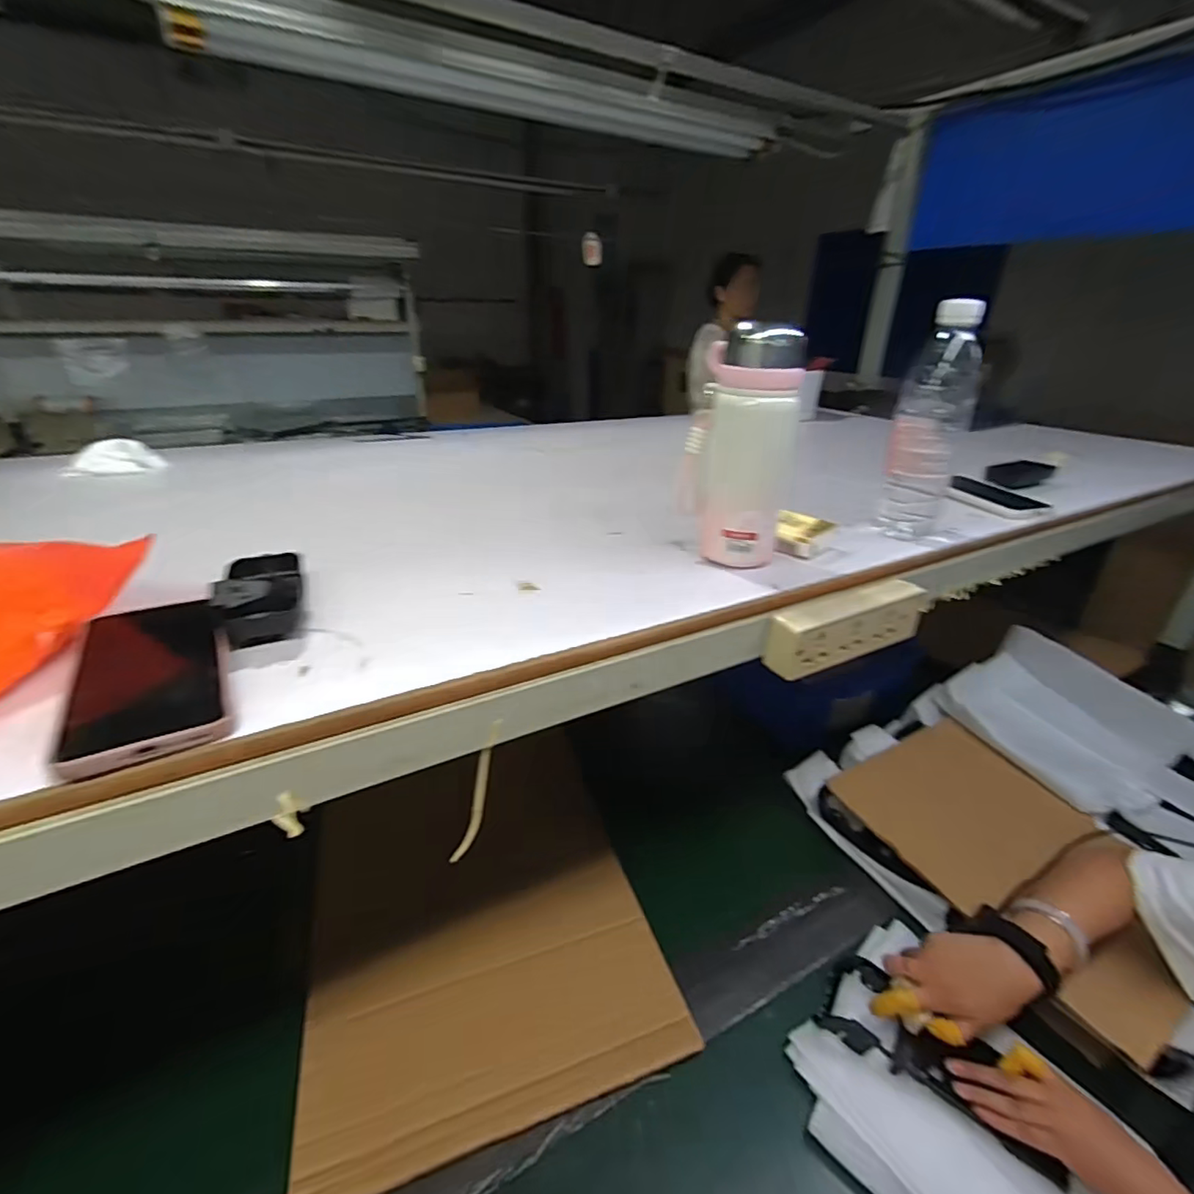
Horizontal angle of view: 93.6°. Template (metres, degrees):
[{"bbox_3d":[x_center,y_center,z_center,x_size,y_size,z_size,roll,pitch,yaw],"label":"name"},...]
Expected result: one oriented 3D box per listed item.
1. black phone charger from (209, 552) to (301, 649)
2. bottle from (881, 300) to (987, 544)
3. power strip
[{"bbox_3d":[-0.245,0.000,0.411,0.052,0.031,0.106,-12,30,-24],"label":"black phone charger"},{"bbox_3d":[0.340,-0.169,0.577,0.066,0.226,0.071,14,30,24],"label":"bottle"},{"bbox_3d":[0.224,0.030,0.499,0.168,0.058,0.032,-12,30,-25],"label":"power strip"}]

